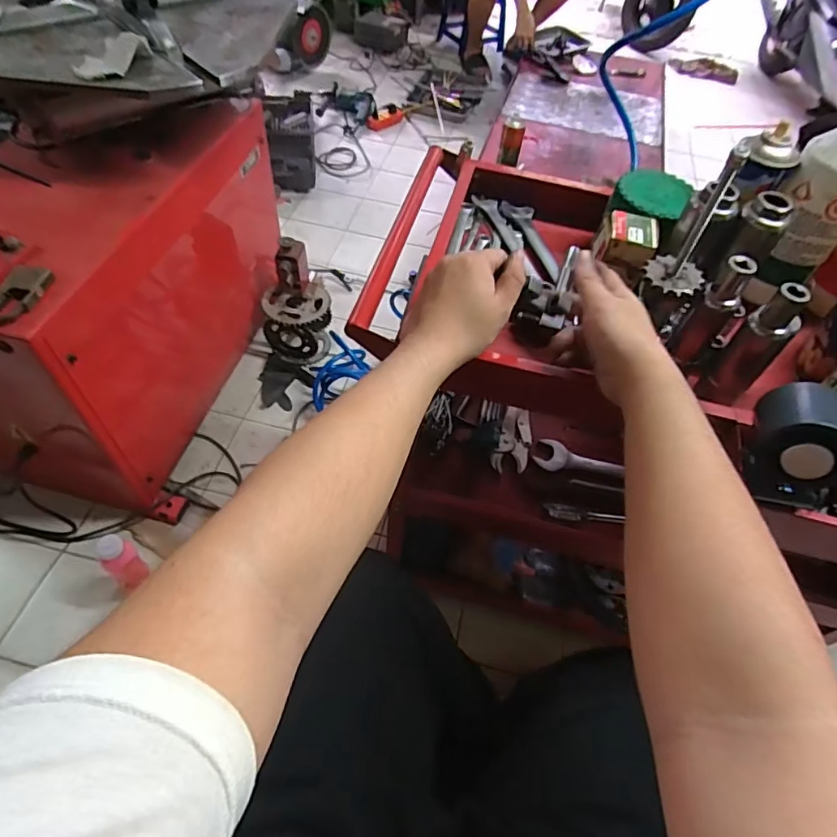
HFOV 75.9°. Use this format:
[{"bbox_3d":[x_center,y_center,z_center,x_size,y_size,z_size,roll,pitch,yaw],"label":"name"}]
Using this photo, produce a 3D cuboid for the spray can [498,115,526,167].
[{"bbox_3d":[0.270,-0.805,1.560,0.062,0.117,0.060,8,54,0],"label":"spray can"}]

